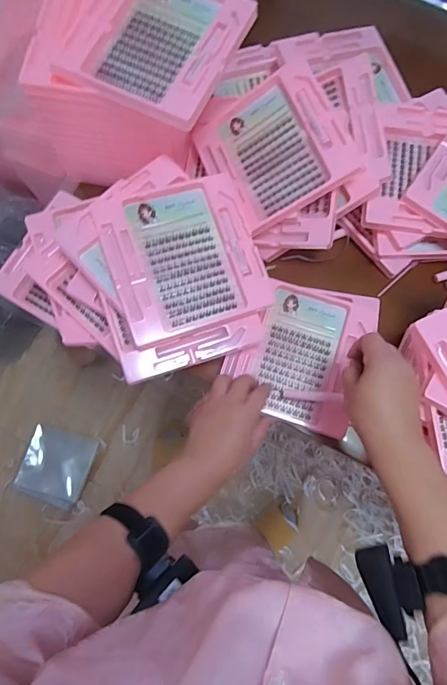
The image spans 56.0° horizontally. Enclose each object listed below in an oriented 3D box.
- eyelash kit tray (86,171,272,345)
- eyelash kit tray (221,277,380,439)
[{"bbox_3d":[-0.052,-0.112,0.544,0.187,0.018,0.194,-18,84,-13],"label":"eyelash kit tray"},{"bbox_3d":[0.113,0.010,0.609,0.180,0.018,0.207,19,79,5],"label":"eyelash kit tray"}]

